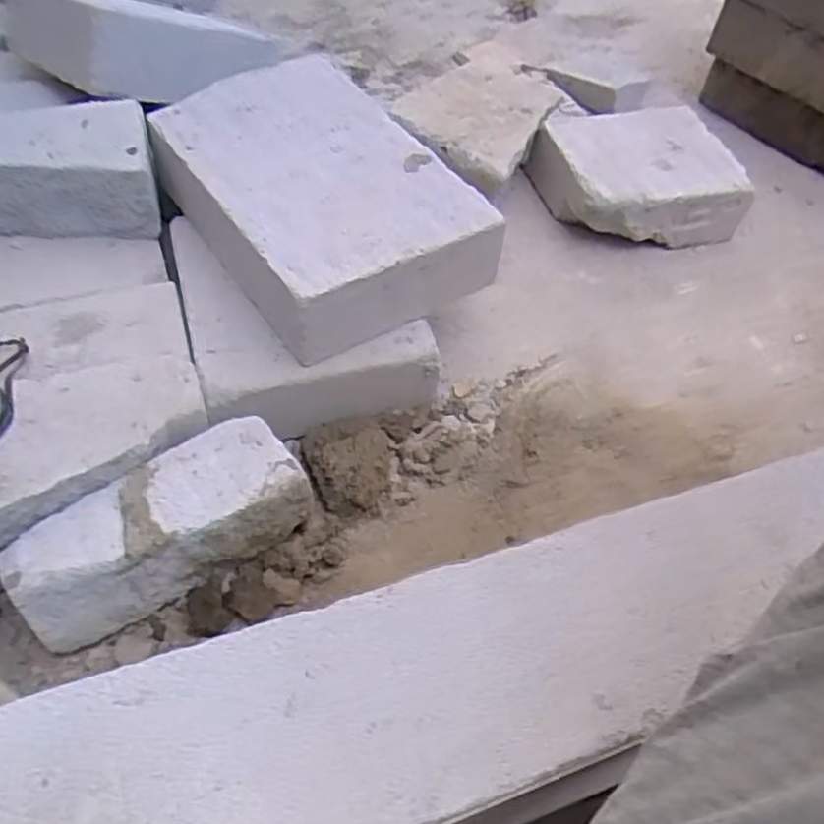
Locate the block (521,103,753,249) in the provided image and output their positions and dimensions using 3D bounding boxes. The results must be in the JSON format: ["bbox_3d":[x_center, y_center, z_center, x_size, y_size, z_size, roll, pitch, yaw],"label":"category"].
[{"bbox_3d":[0.257,-0.270,0.839,0.203,0.079,0.175,-11,55,-14],"label":"block"}]

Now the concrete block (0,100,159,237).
[{"bbox_3d":[-0.335,-0.226,0.664,0.216,0.078,0.099,1,53,-5],"label":"concrete block"}]

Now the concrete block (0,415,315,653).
[{"bbox_3d":[-0.176,0.079,0.515,0.200,0.072,0.085,-24,58,-22],"label":"concrete block"}]

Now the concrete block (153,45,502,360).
[{"bbox_3d":[-0.088,-0.198,0.656,0.206,0.082,0.314,-28,60,-24],"label":"concrete block"}]

